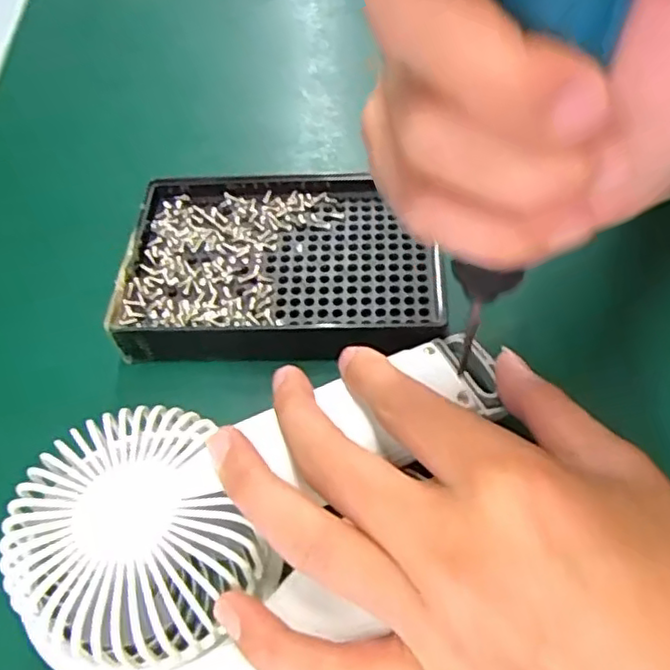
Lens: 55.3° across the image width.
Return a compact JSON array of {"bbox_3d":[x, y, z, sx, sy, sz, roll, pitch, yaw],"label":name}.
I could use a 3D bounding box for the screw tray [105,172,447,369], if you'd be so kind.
[{"bbox_3d":[-0.024,-0.031,0.287,0.136,0.022,0.094,0,56,4],"label":"screw tray"}]

